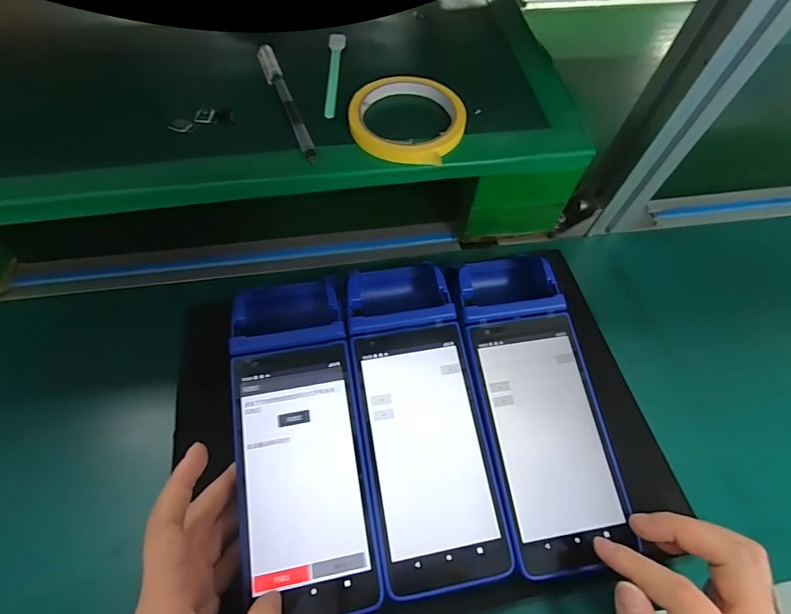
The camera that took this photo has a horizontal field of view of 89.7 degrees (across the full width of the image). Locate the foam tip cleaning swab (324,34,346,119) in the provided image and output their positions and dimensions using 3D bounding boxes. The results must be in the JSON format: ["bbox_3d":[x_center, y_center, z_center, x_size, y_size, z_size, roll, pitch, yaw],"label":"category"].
[{"bbox_3d":[-0.052,-0.205,0.345,0.015,0.004,0.118,-2,63,-2],"label":"foam tip cleaning swab"}]

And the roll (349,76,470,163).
[{"bbox_3d":[0.009,-0.148,0.311,0.088,0.012,0.088,0,62,-1],"label":"roll"}]

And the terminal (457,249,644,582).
[{"bbox_3d":[0.097,0.063,0.295,0.079,0.058,0.225,-6,69,-4],"label":"terminal"}]

